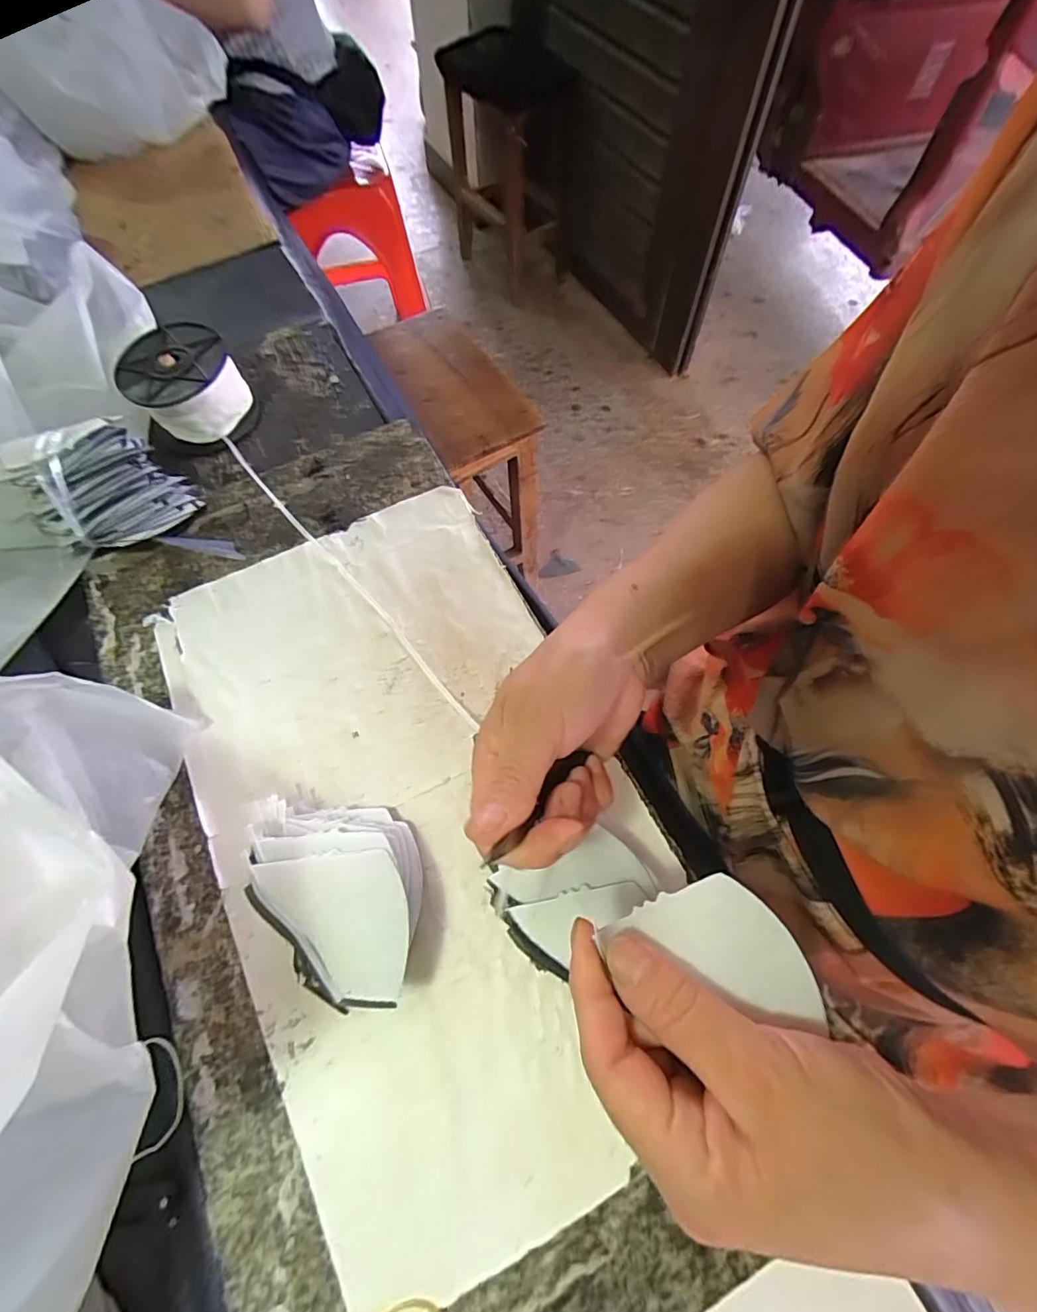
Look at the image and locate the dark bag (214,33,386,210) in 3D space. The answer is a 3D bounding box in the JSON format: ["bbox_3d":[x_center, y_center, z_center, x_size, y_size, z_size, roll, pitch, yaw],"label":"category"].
[{"bbox_3d":[-0.394,-1.005,1.002,0.327,0.187,0.084,-38,70,-16],"label":"dark bag"}]

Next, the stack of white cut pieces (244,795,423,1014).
[{"bbox_3d":[-0.100,0.132,0.293,0.092,0.052,0.107,-4,65,-1],"label":"stack of white cut pieces"}]

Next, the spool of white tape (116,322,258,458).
[{"bbox_3d":[-0.290,-0.236,0.466,0.088,0.057,0.099,-33,69,-14],"label":"spool of white tape"}]

